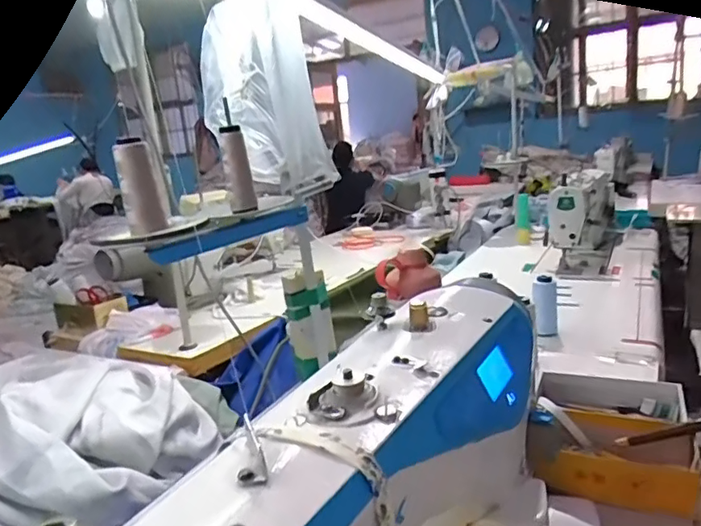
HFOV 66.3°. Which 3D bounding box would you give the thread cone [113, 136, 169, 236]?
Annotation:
[{"bbox_3d":[-0.221,-0.081,0.564,0.038,0.098,0.044,-12,14,-23],"label":"thread cone"}]

